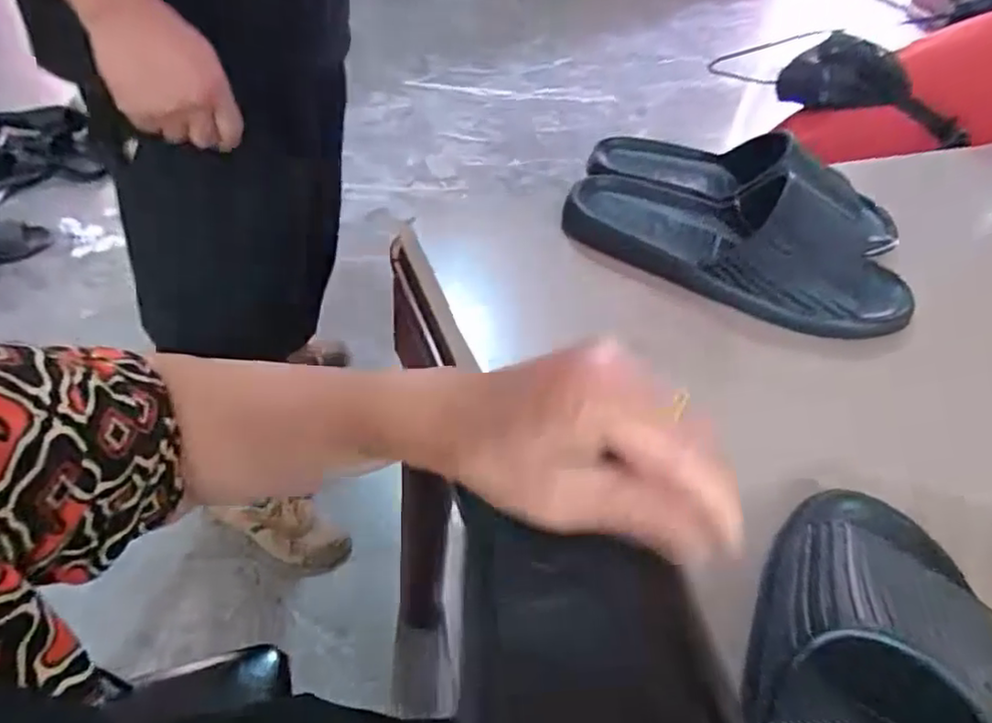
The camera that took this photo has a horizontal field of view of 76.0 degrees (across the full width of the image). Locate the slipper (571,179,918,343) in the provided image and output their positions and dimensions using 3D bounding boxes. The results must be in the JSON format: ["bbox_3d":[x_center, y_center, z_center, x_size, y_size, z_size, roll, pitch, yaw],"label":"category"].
[{"bbox_3d":[0.191,-0.100,0.507,0.266,0.065,0.094,25,50,19],"label":"slipper"}]

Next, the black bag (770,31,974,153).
[{"bbox_3d":[0.570,-0.406,0.959,0.060,0.111,0.299,-26,53,-25],"label":"black bag"}]

